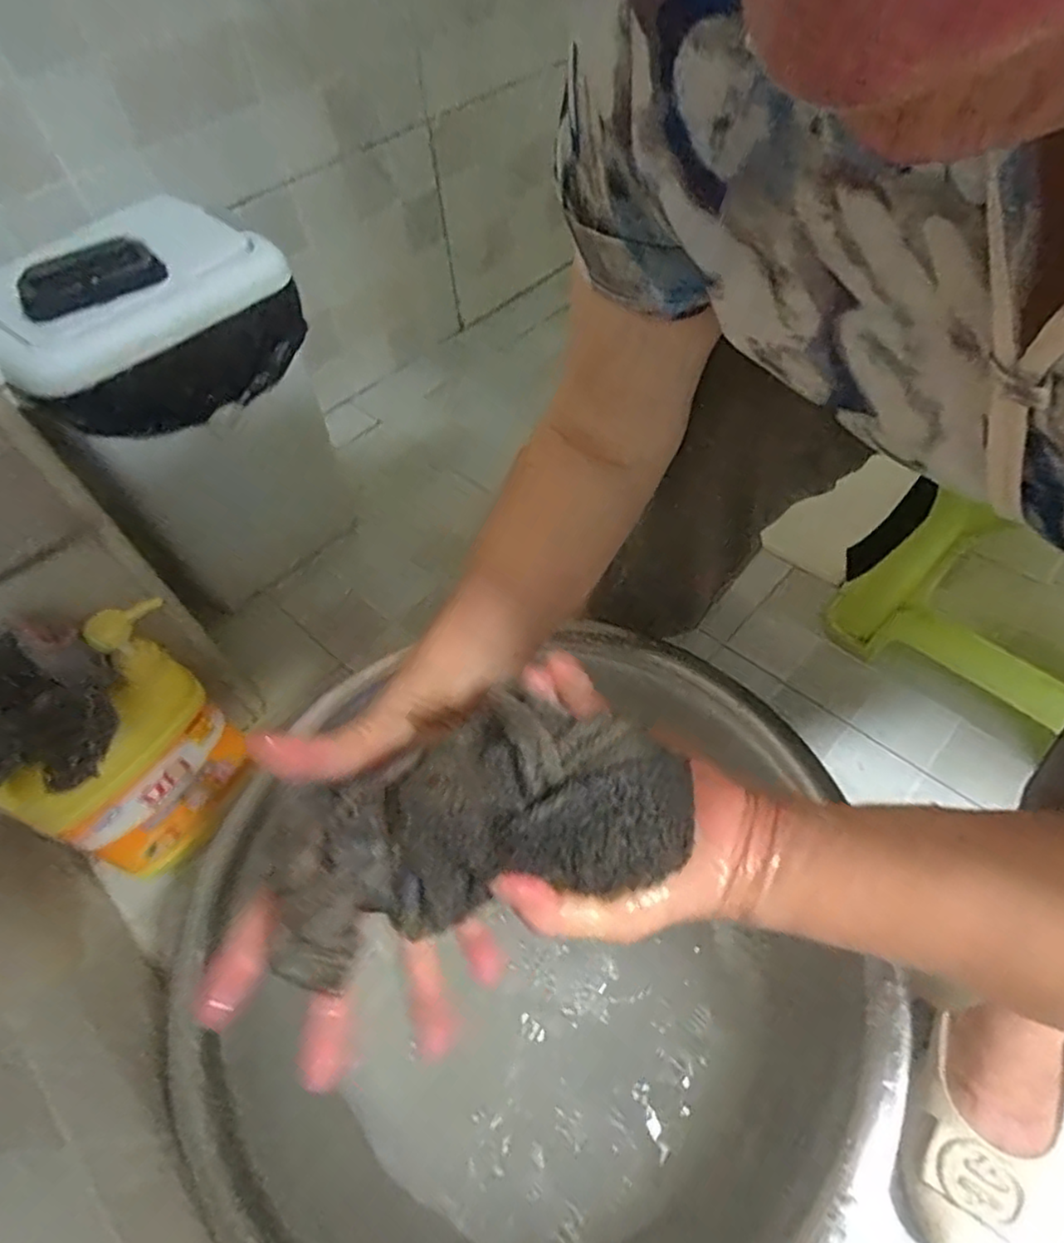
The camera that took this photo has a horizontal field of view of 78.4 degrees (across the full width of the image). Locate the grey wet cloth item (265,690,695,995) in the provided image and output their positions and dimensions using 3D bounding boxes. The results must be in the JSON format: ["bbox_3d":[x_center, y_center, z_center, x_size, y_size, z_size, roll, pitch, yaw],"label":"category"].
[{"bbox_3d":[-0.034,0.081,0.262,0.182,0.067,0.074,-22,53,12],"label":"grey wet cloth item"}]

